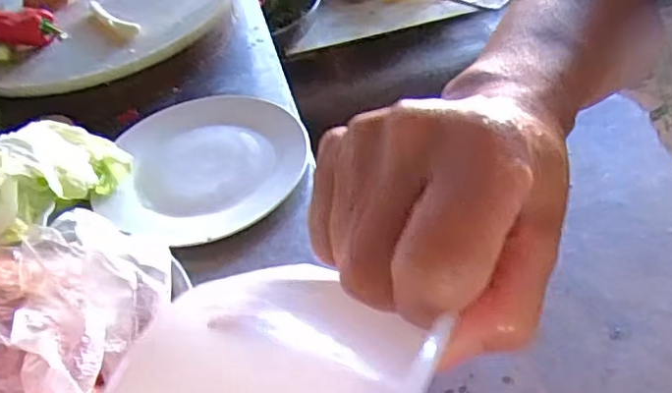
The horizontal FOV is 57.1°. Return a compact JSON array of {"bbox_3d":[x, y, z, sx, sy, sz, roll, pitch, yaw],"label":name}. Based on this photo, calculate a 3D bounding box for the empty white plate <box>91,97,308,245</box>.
[{"bbox_3d":[-0.144,-0.042,0.707,0.226,0.030,0.232,-4,43,4],"label":"empty white plate"}]

